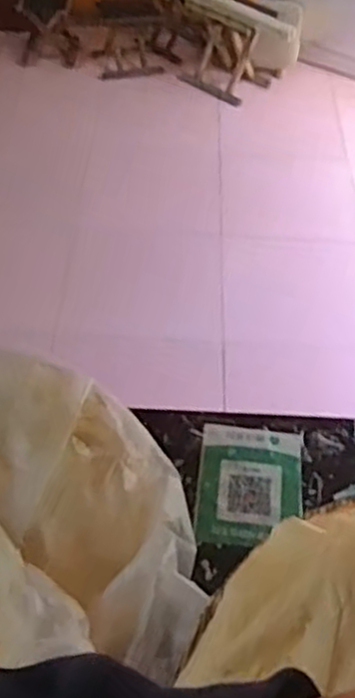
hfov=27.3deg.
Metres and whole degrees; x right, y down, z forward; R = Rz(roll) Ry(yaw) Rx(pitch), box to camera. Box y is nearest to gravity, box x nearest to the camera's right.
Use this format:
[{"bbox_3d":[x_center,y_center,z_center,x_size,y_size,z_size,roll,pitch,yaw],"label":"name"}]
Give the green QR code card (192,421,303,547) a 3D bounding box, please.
[{"bbox_3d":[0.096,0.177,0.955,0.132,0.009,0.174,8,52,2],"label":"green QR code card"}]

